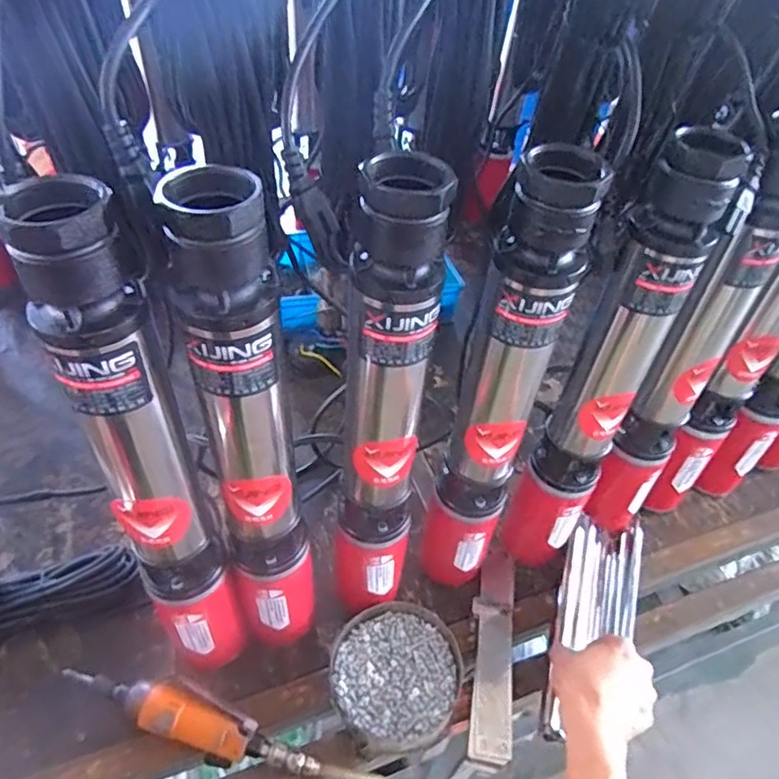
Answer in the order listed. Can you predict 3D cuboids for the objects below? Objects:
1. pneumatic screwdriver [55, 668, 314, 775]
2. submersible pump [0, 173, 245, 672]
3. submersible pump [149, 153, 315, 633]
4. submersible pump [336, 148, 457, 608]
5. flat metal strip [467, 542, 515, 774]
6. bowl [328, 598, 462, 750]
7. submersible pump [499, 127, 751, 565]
[{"bbox_3d":[-0.198,0.326,0.592,0.261,0.042,0.054,18,48,10],"label":"pneumatic screwdriver"},{"bbox_3d":[-0.178,0.077,0.449,0.068,0.482,0.069,-18,52,-22],"label":"submersible pump"},{"bbox_3d":[-0.103,0.063,0.464,0.072,0.473,0.070,-12,50,-17],"label":"submersible pump"},{"bbox_3d":[-0.006,0.055,0.517,0.069,0.504,0.061,9,47,2],"label":"submersible pump"},{"bbox_3d":[0.116,0.291,0.668,0.043,0.015,0.229,9,47,2],"label":"flat metal strip"},{"bbox_3d":[0.008,0.308,0.637,0.137,0.034,0.138,3,47,-4],"label":"bowl"},{"bbox_3d":[0.205,0.009,0.579,0.076,0.491,0.080,28,50,18],"label":"submersible pump"}]

